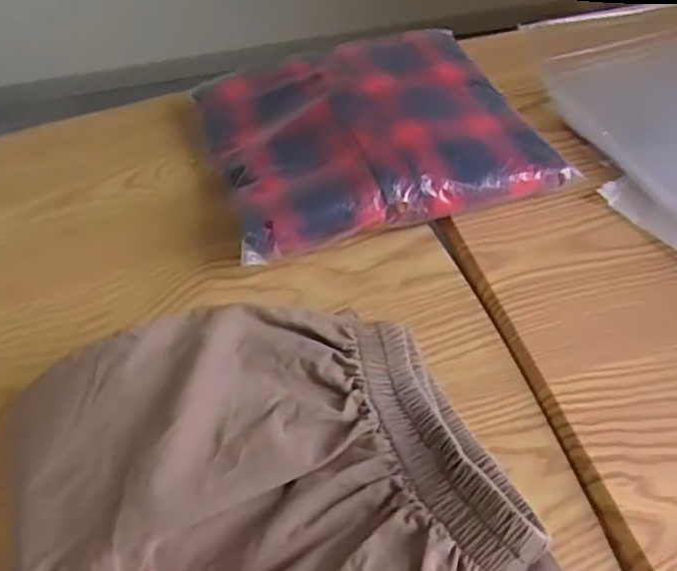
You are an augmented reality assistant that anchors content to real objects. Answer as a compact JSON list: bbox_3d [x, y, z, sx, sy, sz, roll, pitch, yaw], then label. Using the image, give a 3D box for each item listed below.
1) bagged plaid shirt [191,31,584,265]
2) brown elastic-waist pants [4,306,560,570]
[{"bbox_3d":[0.021,-0.139,0.551,0.270,0.052,0.245,-16,50,-9],"label":"bagged plaid shirt"},{"bbox_3d":[-0.044,0.106,0.329,0.248,0.046,0.227,-19,53,-13],"label":"brown elastic-waist pants"}]

